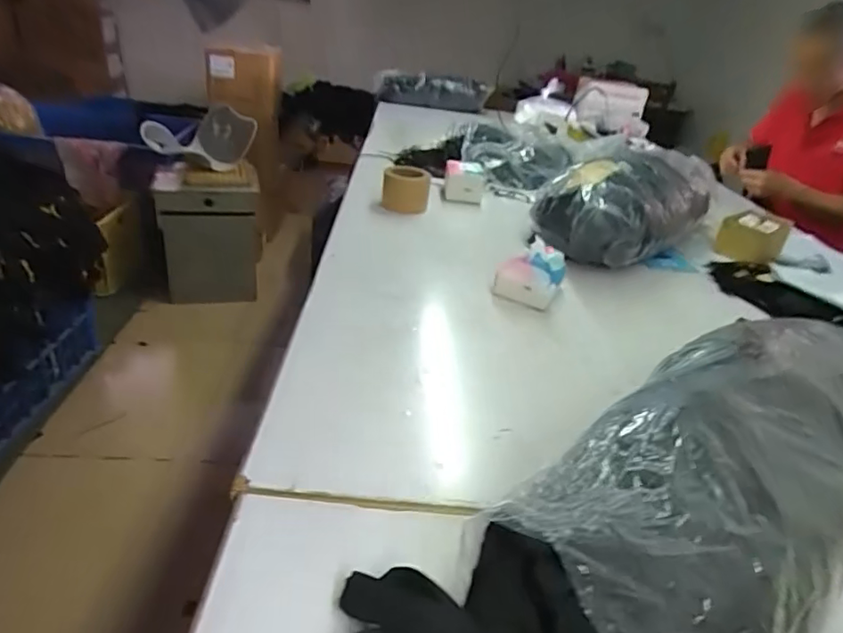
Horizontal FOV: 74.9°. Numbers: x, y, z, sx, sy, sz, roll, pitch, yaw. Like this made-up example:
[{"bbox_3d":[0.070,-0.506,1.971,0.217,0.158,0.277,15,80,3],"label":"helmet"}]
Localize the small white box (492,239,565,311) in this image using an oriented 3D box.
[{"bbox_3d":[0.186,-0.080,0.928,0.105,0.075,0.114,15,30,14],"label":"small white box"}]

